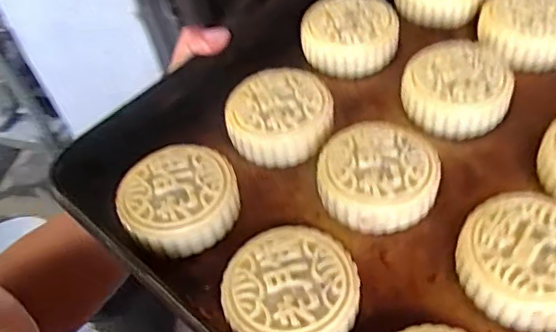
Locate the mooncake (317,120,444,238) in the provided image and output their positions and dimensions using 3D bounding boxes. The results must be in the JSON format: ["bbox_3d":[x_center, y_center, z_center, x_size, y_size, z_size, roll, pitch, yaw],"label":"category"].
[{"bbox_3d":[0.062,0.006,0.363,0.069,0.032,0.071,-1,59,1],"label":"mooncake"}]

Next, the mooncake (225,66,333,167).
[{"bbox_3d":[0.001,-0.035,0.399,0.067,0.026,0.068,-1,59,1],"label":"mooncake"}]

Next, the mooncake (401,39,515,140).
[{"bbox_3d":[0.124,-0.055,0.408,0.069,0.028,0.076,11,60,8],"label":"mooncake"}]

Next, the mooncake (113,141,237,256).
[{"bbox_3d":[-0.060,0.022,0.360,0.068,0.032,0.068,-8,59,-3],"label":"mooncake"}]

